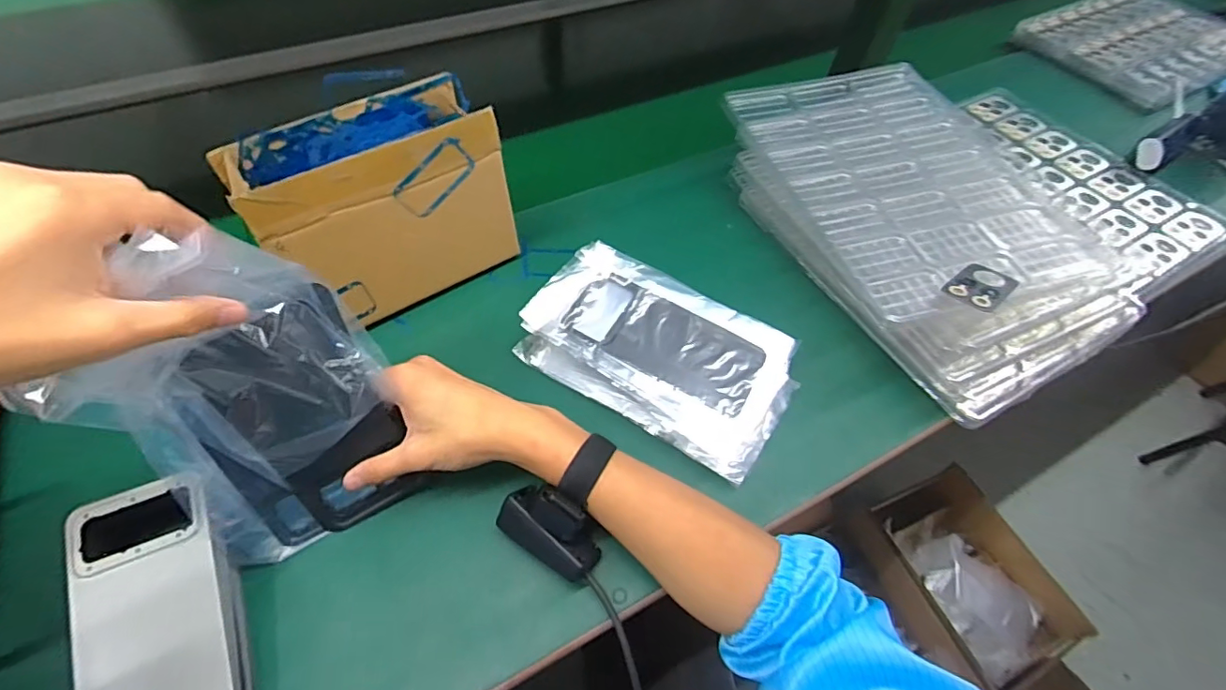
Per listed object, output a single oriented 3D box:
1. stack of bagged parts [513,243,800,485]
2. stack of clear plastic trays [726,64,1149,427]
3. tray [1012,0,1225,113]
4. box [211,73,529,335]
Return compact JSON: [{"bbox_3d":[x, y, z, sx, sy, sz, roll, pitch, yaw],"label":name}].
[{"bbox_3d":[0.040,0.002,0.446,0.212,0.040,0.123,30,59,17],"label":"stack of bagged parts"},{"bbox_3d":[0.286,-0.122,0.526,0.260,0.075,0.378,-15,57,-13],"label":"stack of clear plastic trays"},{"bbox_3d":[0.763,-0.440,0.789,0.304,0.031,0.234,-24,59,-18],"label":"tray"},{"bbox_3d":[-0.188,-0.115,0.453,0.186,0.156,0.086,-30,61,-22],"label":"box"}]

